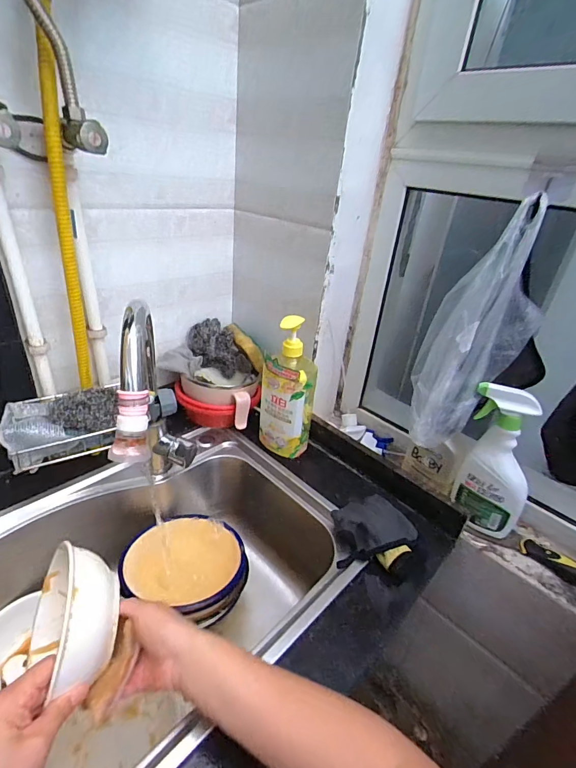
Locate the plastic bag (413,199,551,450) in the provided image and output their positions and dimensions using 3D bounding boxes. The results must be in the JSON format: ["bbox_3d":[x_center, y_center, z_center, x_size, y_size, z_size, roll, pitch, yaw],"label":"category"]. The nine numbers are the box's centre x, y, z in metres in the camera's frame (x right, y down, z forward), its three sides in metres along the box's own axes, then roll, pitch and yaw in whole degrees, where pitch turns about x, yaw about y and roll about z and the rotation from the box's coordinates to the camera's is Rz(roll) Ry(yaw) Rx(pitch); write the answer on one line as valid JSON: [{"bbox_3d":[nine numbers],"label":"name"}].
[{"bbox_3d":[0.266,-0.065,0.545,0.135,0.317,0.106,21,34,23],"label":"plastic bag"}]

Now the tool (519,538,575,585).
[{"bbox_3d":[0.412,0.270,0.574,0.110,0.022,0.030,31,39,35],"label":"tool"}]

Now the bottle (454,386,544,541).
[{"bbox_3d":[0.319,0.121,0.584,0.064,0.227,0.116,-15,37,-32],"label":"bottle"}]

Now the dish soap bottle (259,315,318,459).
[{"bbox_3d":[0.003,0.010,0.691,0.066,0.257,0.088,-23,42,-40],"label":"dish soap bottle"}]

